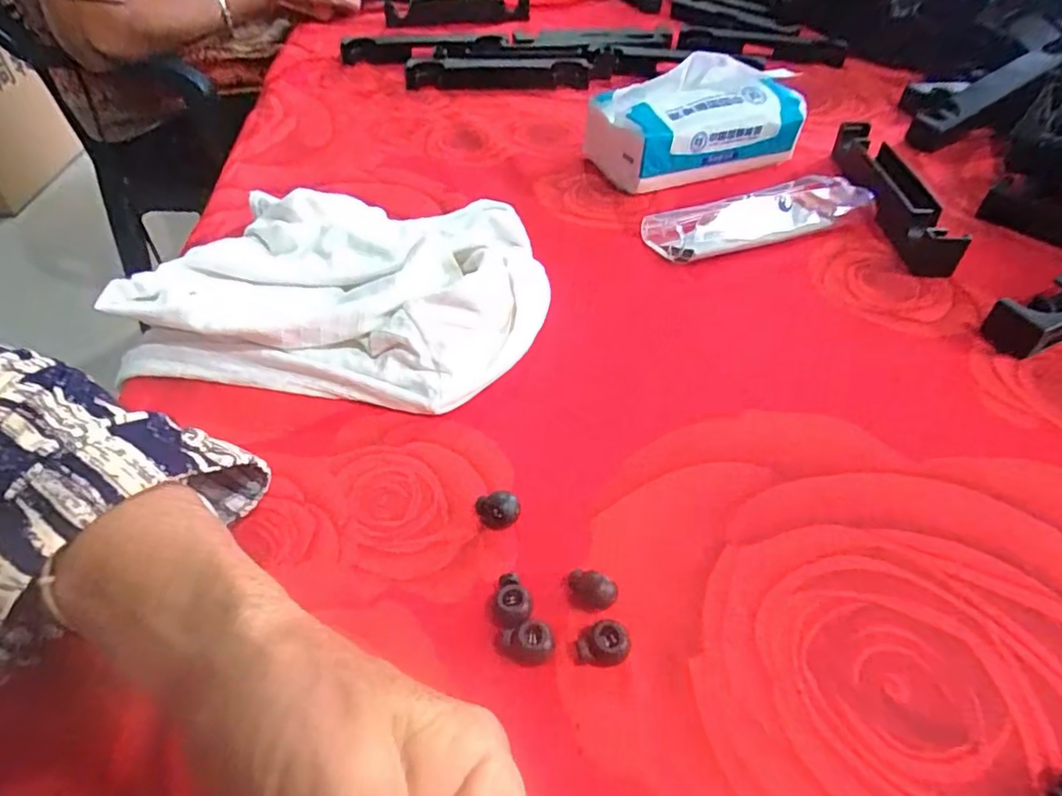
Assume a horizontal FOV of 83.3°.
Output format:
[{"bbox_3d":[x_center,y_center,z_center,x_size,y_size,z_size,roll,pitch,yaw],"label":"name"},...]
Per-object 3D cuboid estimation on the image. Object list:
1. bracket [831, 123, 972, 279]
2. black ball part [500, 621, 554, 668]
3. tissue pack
[{"bbox_3d":[0.267,-0.159,0.450,0.044,0.032,0.198,2,45,3],"label":"bracket"},{"bbox_3d":[-0.002,0.091,0.221,0.020,0.012,0.011,2,45,2],"label":"black ball part"},{"bbox_3d":[0.132,-0.231,0.491,0.167,0.080,0.087,-16,47,-15],"label":"tissue pack"}]

